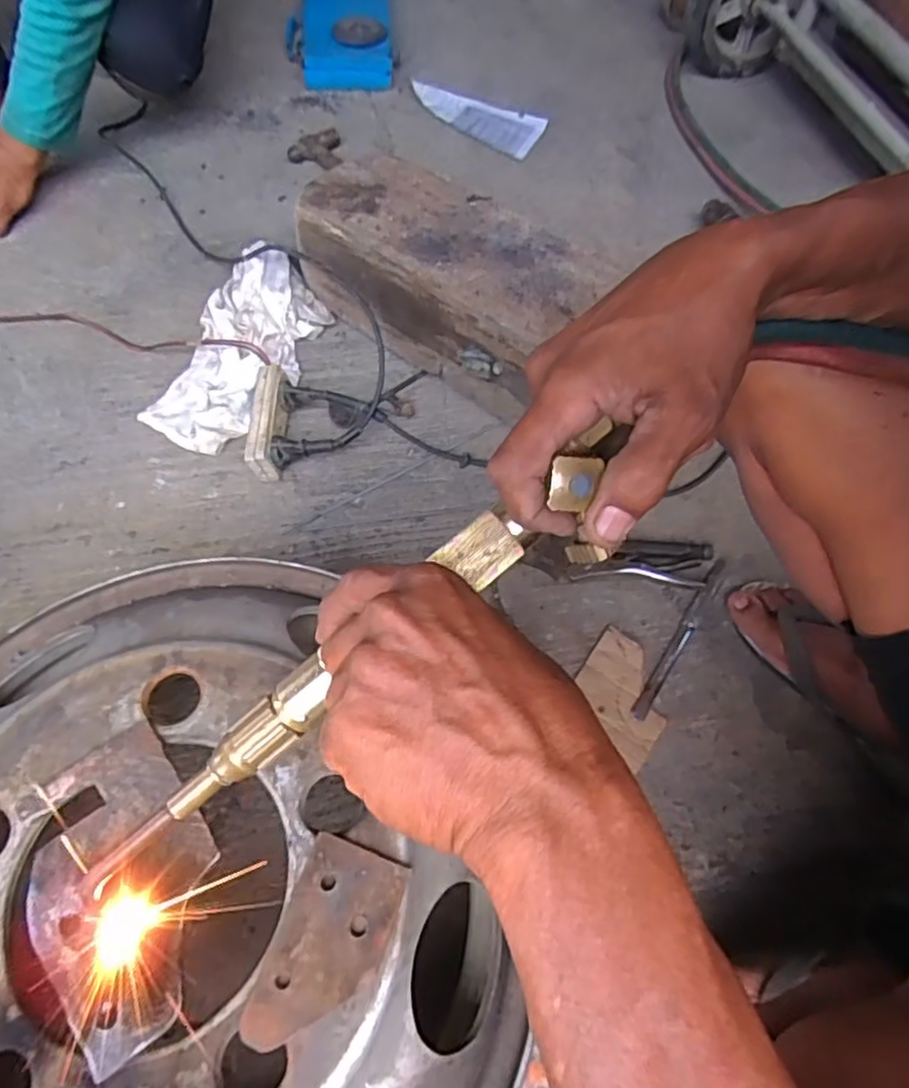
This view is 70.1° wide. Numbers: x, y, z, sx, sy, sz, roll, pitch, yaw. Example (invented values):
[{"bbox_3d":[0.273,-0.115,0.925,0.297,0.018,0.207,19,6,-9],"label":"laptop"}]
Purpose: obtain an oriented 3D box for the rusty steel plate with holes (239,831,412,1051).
[{"bbox_3d":[-0.065,0.207,0.334,0.054,0.009,0.095,19,62,8],"label":"rusty steel plate with holes"}]

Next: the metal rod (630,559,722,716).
[{"bbox_3d":[0.229,0.091,0.652,0.016,0.008,0.202,32,65,15],"label":"metal rod"}]

